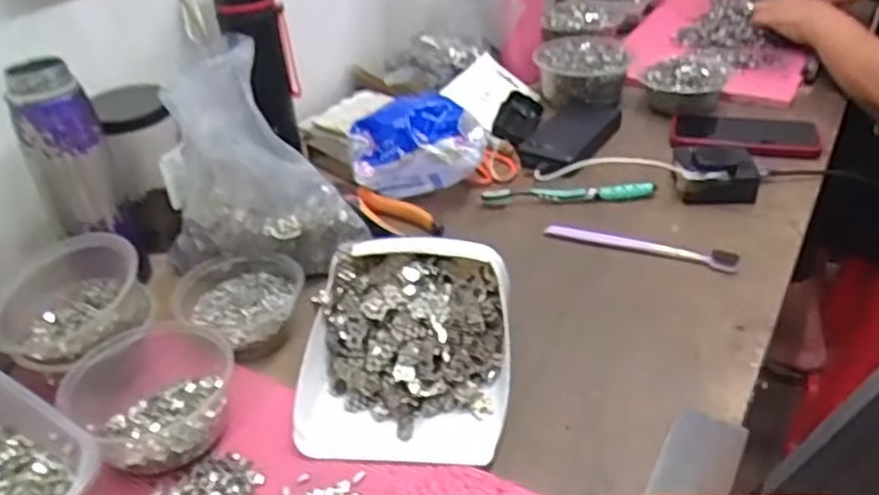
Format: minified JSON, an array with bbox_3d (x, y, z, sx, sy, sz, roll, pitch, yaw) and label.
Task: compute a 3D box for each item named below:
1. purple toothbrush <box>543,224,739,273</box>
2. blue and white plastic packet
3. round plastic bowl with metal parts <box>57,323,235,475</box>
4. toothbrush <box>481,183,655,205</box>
[{"bbox_3d":[0.192,-0.004,0.697,0.182,0.012,0.022,10,37,21],"label":"purple toothbrush"},{"bbox_3d":[-0.023,-0.110,0.777,0.145,0.084,0.070,-4,34,0],"label":"blue and white plastic packet"},{"bbox_3d":[-0.210,0.103,0.535,0.133,0.047,0.109,27,45,35],"label":"round plastic bowl with metal parts"},{"bbox_3d":[0.137,-0.061,0.781,0.180,0.022,0.022,-4,34,1],"label":"toothbrush"}]

